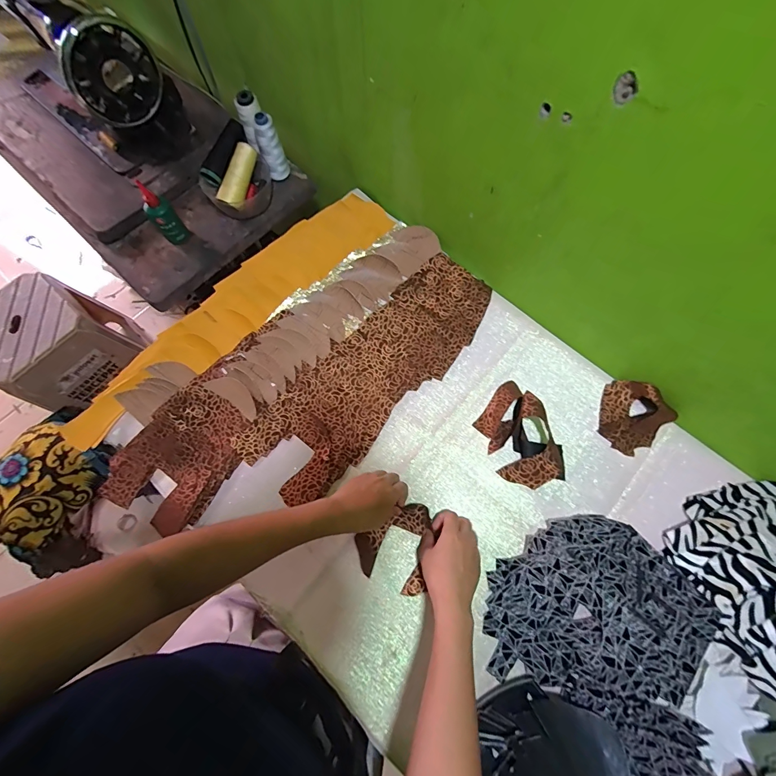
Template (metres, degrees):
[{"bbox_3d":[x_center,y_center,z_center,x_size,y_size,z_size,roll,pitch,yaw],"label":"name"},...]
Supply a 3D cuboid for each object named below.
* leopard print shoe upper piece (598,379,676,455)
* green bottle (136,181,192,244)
[{"bbox_3d":[0.364,0.041,0.547,0.089,0.045,0.097,-39,78,-10],"label":"leopard print shoe upper piece"},{"bbox_3d":[-0.392,-0.298,0.641,0.042,0.098,0.044,-42,78,-11],"label":"green bottle"}]

